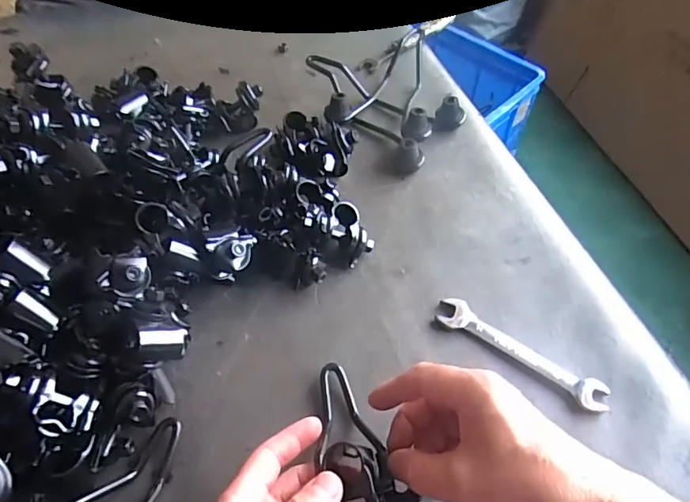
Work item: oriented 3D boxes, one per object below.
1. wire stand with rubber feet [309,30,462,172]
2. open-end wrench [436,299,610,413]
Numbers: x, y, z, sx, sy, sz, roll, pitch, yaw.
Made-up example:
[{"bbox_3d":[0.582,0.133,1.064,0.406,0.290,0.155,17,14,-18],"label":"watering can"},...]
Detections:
[{"bbox_3d":[0.053,-0.181,0.590,0.160,0.041,0.216,-14,54,-10],"label":"wire stand with rubber feet"},{"bbox_3d":[0.143,0.082,0.408,0.143,0.007,0.027,30,59,21],"label":"open-end wrench"}]

